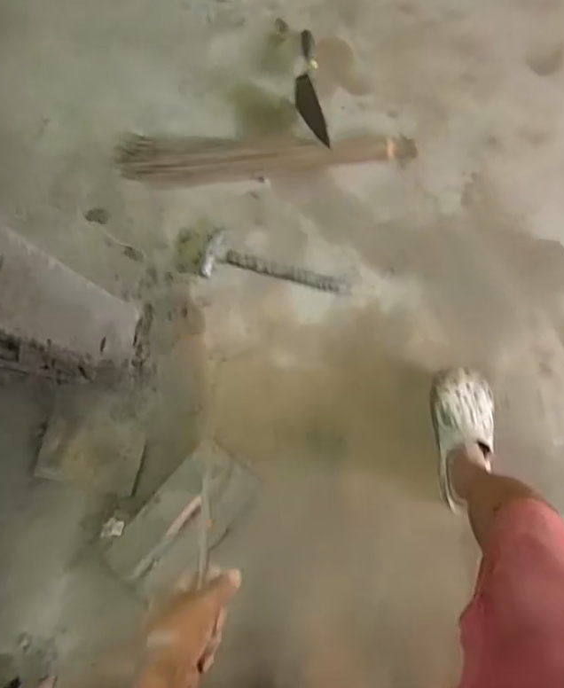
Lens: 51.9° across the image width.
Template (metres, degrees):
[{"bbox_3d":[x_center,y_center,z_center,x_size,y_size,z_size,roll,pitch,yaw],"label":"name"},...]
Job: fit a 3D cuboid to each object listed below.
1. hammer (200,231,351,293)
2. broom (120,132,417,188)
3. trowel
[{"bbox_3d":[-0.013,-0.163,1.275,0.327,0.025,0.092,14,84,8],"label":"hammer"},{"bbox_3d":[-0.046,-0.438,1.317,0.680,0.079,0.129,-2,80,6],"label":"broom"},{"bbox_3d":[0.057,-0.598,1.329,0.066,0.100,0.314,-8,69,5],"label":"trowel"}]

